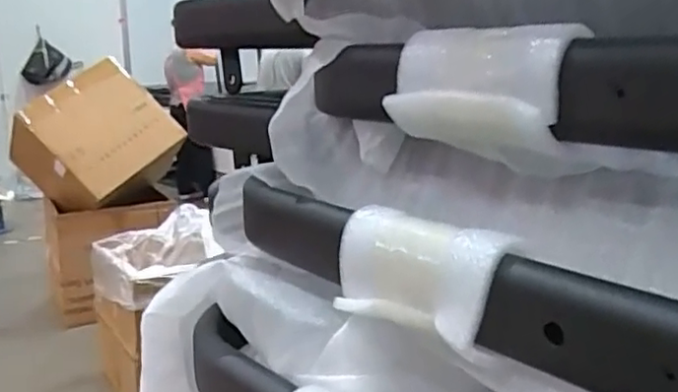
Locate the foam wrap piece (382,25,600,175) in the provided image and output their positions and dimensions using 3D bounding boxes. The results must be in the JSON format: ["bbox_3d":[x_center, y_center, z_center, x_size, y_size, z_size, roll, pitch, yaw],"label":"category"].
[{"bbox_3d":[0.063,-0.042,0.283,0.084,0.059,0.038,11,16,43],"label":"foam wrap piece"}]

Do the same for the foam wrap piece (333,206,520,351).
[{"bbox_3d":[0.031,0.033,0.273,0.027,0.044,0.082,-10,16,-40],"label":"foam wrap piece"}]

